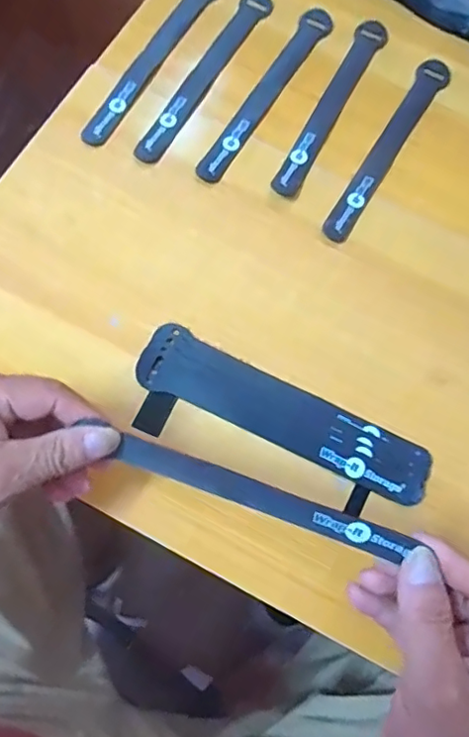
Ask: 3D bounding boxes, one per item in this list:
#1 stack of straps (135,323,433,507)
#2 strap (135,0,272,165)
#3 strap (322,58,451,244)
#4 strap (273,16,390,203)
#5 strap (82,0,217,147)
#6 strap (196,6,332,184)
[{"bbox_3d":[0.033,0.031,0.370,0.200,0.010,0.045,27,73,5],"label":"stack of straps"},{"bbox_3d":[-0.023,-0.242,0.454,0.024,0.007,0.197,28,73,5],"label":"strap"},{"bbox_3d":[0.123,-0.176,0.442,0.025,0.004,0.196,30,73,4],"label":"strap"},{"bbox_3d":[0.080,-0.215,0.452,0.024,0.006,0.195,26,73,5],"label":"strap"},{"bbox_3d":[-0.066,-0.256,0.456,0.023,0.006,0.194,29,73,0],"label":"strap"},{"bbox_3d":[0.027,-0.225,0.452,0.024,0.006,0.195,30,72,2],"label":"strap"}]

